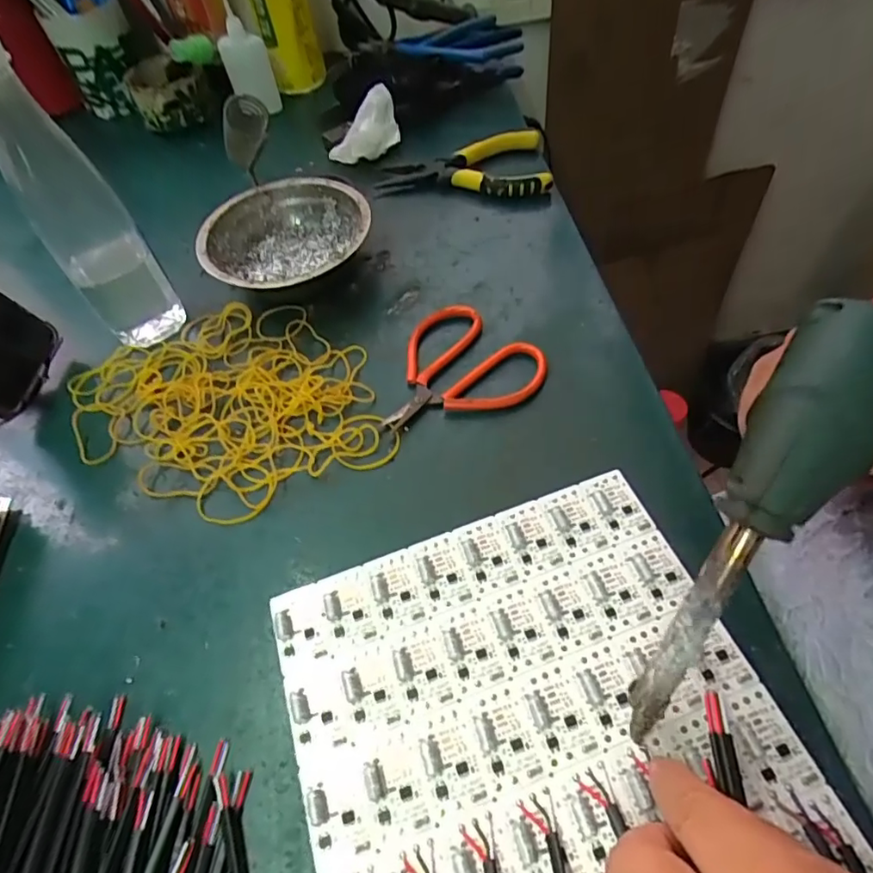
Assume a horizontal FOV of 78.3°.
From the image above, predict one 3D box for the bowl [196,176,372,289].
[{"bbox_3d":[-0.113,-0.146,0.417,0.124,0.043,0.124,-2,55,3],"label":"bowl"}]

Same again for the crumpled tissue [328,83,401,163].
[{"bbox_3d":[-0.064,-0.278,0.483,0.065,0.048,0.028,-36,60,-18],"label":"crumpled tissue"}]

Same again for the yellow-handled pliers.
[{"bbox_3d":[0.024,-0.226,0.459,0.138,0.028,0.065,-7,55,0],"label":"yellow-handled pliers"}]

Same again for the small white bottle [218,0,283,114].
[{"bbox_3d":[-0.188,-0.374,0.530,0.043,0.088,0.033,-21,56,-9],"label":"small white bottle"}]

